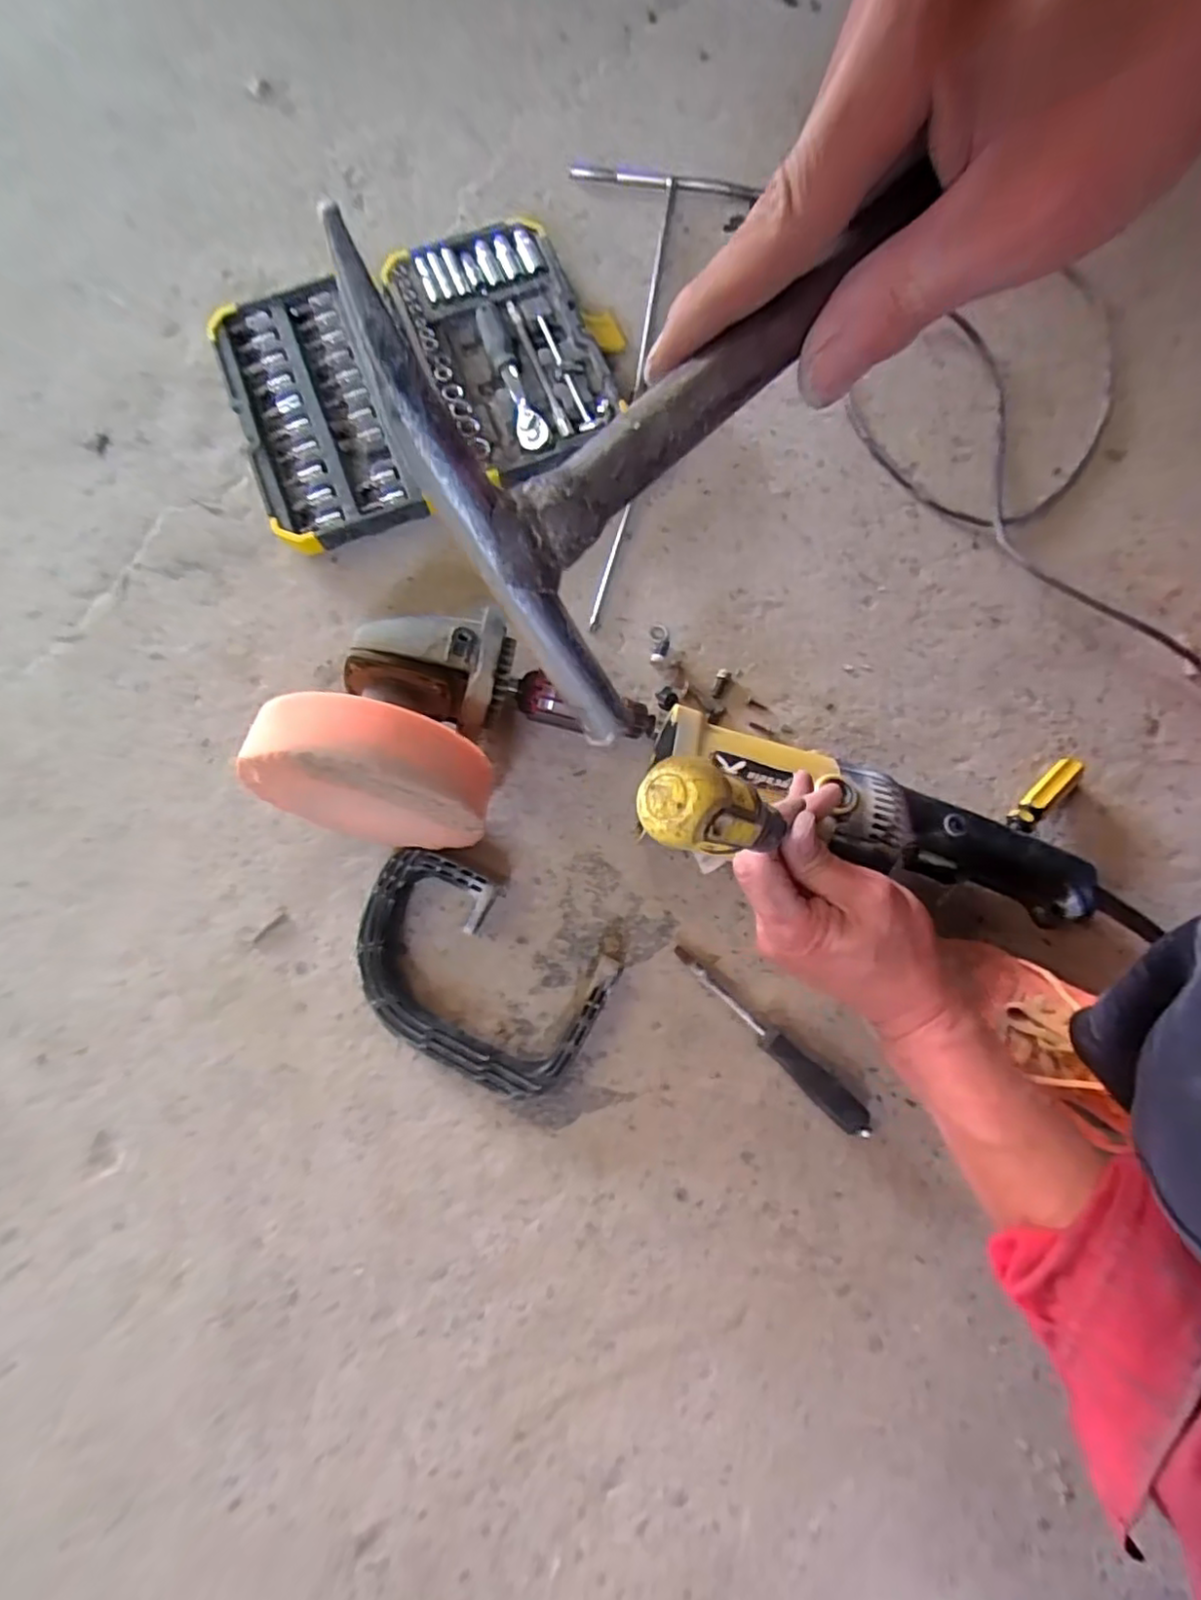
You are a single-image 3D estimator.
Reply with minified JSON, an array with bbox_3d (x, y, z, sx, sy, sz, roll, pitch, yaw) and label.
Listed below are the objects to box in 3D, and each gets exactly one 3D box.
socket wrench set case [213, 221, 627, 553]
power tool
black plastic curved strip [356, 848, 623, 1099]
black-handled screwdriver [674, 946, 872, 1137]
[{"bbox_3d":[-0.139,-0.354,0.548,0.323,0.035,0.237,-20,79,-4],"label":"socket wrench set case"},{"bbox_3d":[0.193,0.010,0.465,0.317,0.081,0.082,21,78,-6],"label":"power tool"},{"bbox_3d":[-0.088,0.120,0.458,0.179,0.026,0.120,28,79,5],"label":"black plastic curved strip"},{"bbox_3d":[0.118,0.165,0.456,0.168,0.019,0.020,44,81,8],"label":"black-handled screwdriver"}]

